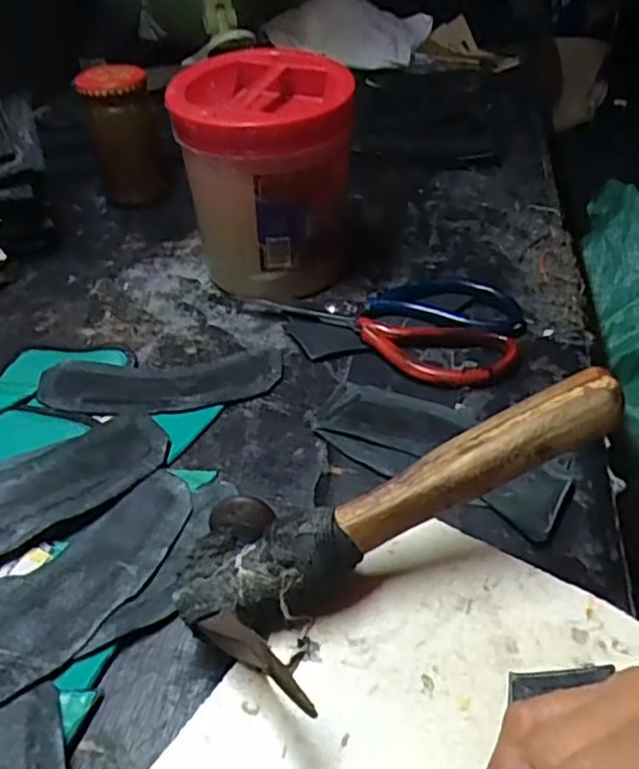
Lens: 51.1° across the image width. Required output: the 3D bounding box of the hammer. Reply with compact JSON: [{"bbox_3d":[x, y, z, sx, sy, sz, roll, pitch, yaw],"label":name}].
[{"bbox_3d":[0.033,0.049,0.264,0.185,0.031,0.099,-27,42,0],"label":"hammer"}]

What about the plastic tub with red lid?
[{"bbox_3d":[-0.034,-0.138,0.468,0.108,0.145,0.101,-2,40,2],"label":"plastic tub with red lid"}]

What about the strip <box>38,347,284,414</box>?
[{"bbox_3d":[-0.097,-0.001,0.415,0.146,0.009,0.054,-7,40,-4],"label":"strip"}]

